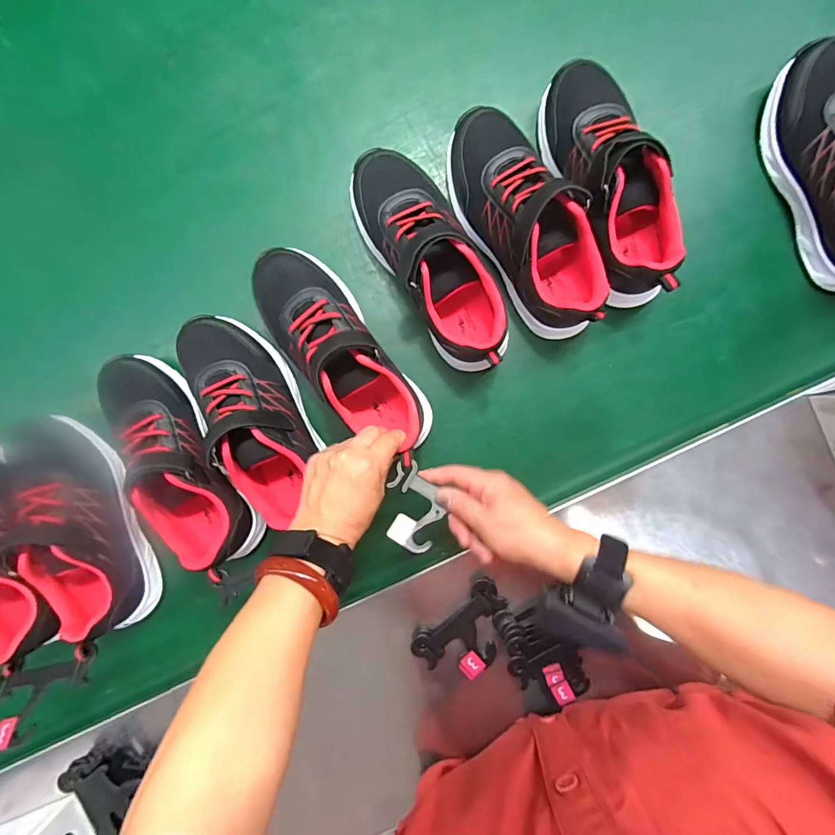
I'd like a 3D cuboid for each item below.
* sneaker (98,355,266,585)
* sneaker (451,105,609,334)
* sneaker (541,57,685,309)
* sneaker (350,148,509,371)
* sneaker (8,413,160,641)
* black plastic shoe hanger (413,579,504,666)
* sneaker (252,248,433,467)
[{"bbox_3d":[-0.243,0.046,0.423,0.074,0.087,0.230,-29,88,3],"label":"sneaker"},{"bbox_3d":[0.106,-0.191,0.424,0.078,0.104,0.234,-34,91,0],"label":"sneaker"},{"bbox_3d":[0.188,-0.228,0.418,0.084,0.095,0.234,-15,91,0],"label":"sneaker"},{"bbox_3d":[0.013,-0.155,0.426,0.089,0.102,0.234,-27,91,0],"label":"sneaker"},{"bbox_3d":[-0.350,0.111,0.438,0.091,0.075,0.230,-14,91,0],"label":"sneaker"},{"bbox_3d":[0.053,0.225,0.445,0.105,0.019,0.071,-43,87,2],"label":"black plastic shoe hanger"},{"bbox_3d":[-0.072,-0.062,0.413,0.081,0.078,0.232,-40,97,-2],"label":"sneaker"}]

